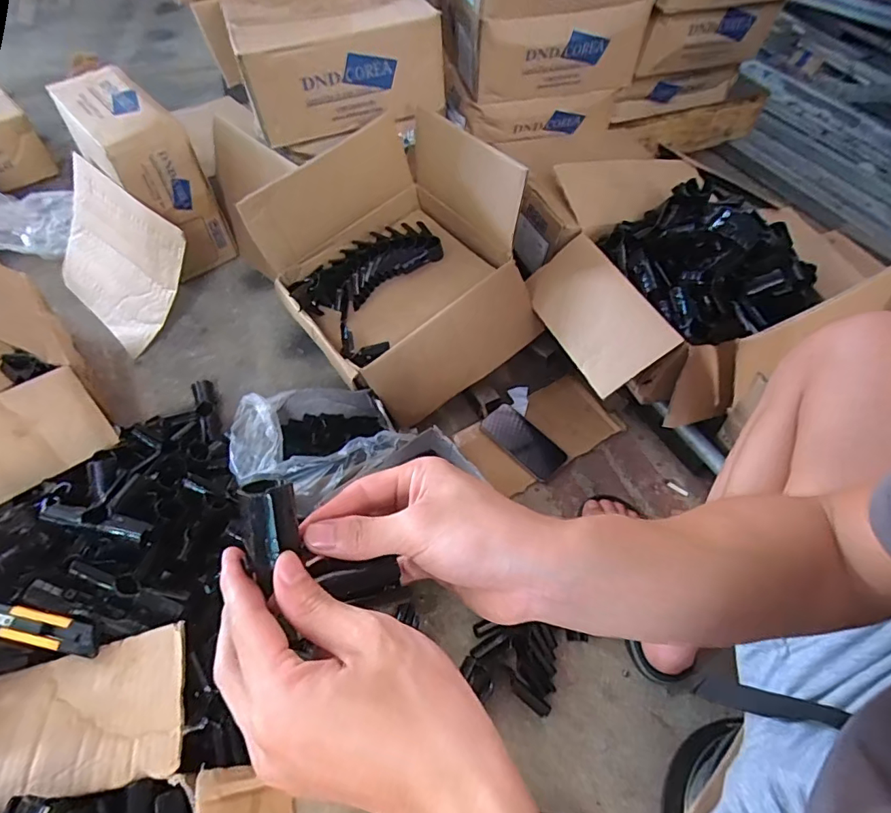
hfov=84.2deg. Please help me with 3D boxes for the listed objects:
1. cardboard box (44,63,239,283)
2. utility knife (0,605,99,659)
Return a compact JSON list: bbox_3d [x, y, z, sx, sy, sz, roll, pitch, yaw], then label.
[{"bbox_3d":[-0.607,-0.460,0.999,0.152,0.291,0.338,-38,65,-26],"label":"cardboard box"},{"bbox_3d":[-0.457,0.229,0.524,0.194,0.017,0.031,12,55,5],"label":"utility knife"}]

